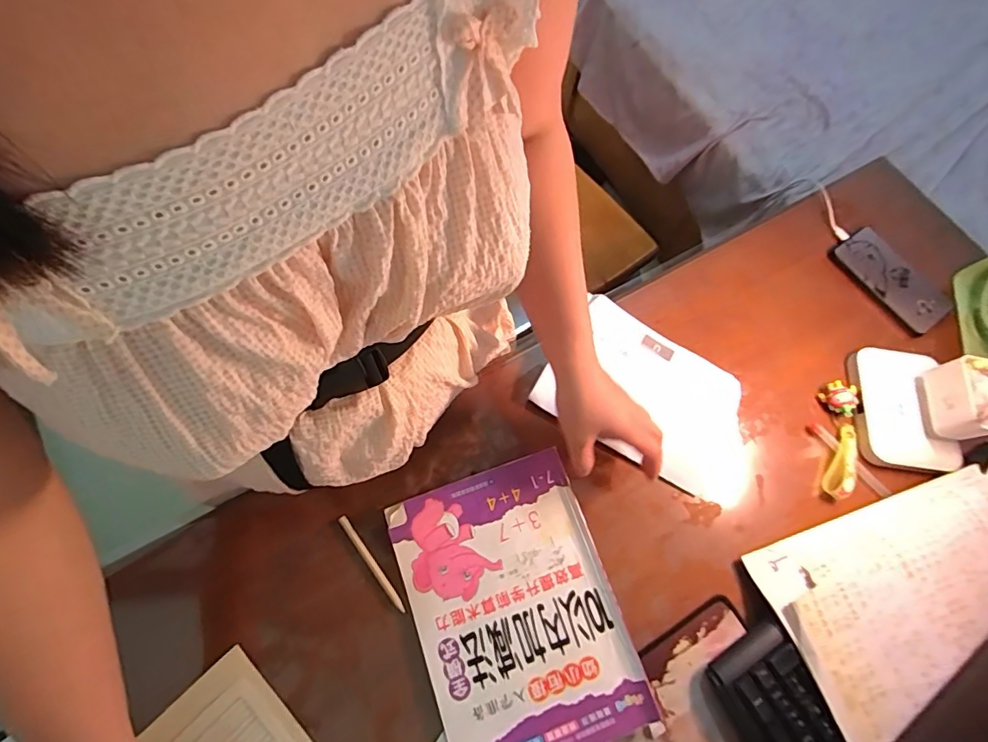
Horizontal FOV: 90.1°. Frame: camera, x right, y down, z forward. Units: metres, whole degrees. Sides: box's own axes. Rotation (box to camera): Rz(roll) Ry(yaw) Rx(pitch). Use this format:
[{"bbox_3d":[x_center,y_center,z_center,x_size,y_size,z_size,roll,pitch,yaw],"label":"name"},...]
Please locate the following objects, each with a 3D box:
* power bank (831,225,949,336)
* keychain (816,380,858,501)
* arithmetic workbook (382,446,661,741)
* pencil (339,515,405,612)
[{"bbox_3d":[0.513,-0.118,0.640,0.066,0.016,0.145,-31,75,-12],"label":"power bank"},{"bbox_3d":[0.383,0.074,0.543,0.033,0.028,0.132,12,71,2],"label":"keychain"},{"bbox_3d":[0.019,0.220,0.458,0.182,0.013,0.250,-18,73,-7],"label":"arithmetic workbook"},{"bbox_3d":[-0.119,0.186,0.478,0.009,0.004,0.105,-36,76,-13],"label":"pencil"}]

